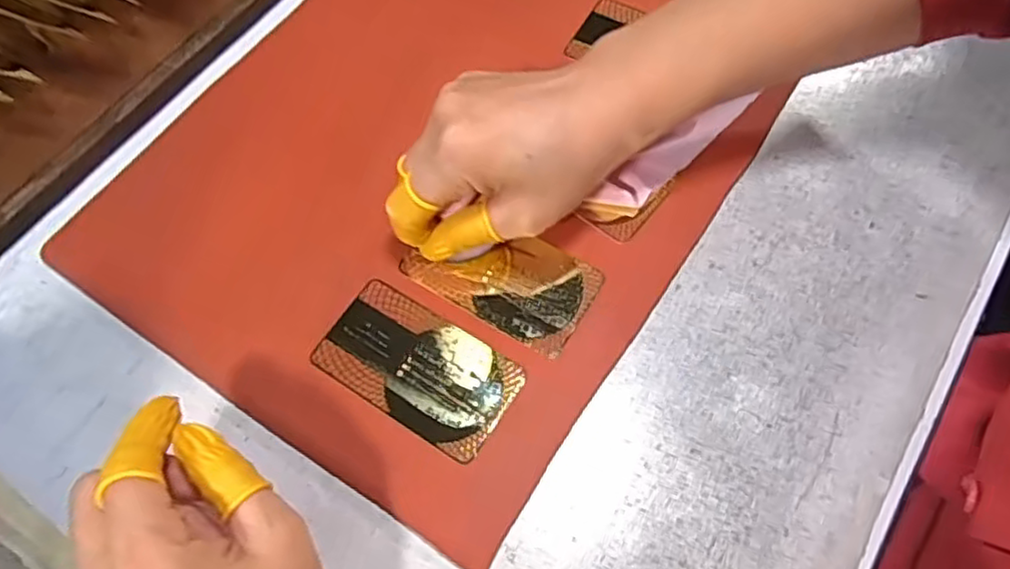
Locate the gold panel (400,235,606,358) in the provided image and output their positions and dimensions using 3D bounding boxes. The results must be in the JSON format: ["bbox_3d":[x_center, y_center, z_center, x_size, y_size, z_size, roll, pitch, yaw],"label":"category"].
[{"bbox_3d":[-0.001,-0.005,0.317,0.084,0.004,0.047,28,69,12],"label":"gold panel"}]

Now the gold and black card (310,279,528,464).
[{"bbox_3d":[-0.038,0.036,0.301,0.086,0.004,0.049,30,69,13],"label":"gold and black card"}]

